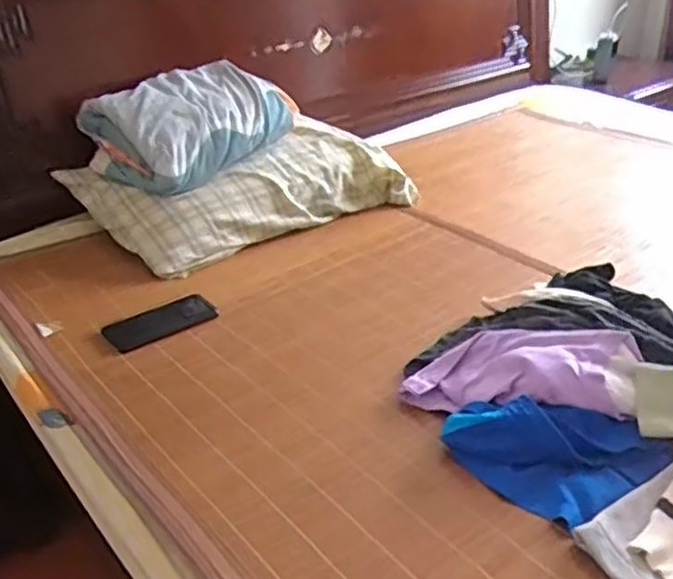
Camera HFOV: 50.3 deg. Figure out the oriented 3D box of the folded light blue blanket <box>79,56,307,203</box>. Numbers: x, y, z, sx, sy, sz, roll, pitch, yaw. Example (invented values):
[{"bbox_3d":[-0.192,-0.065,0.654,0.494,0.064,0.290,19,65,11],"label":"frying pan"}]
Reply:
[{"bbox_3d":[-0.271,-0.313,1.364,0.231,0.161,0.345,20,36,34],"label":"folded light blue blanket"}]

